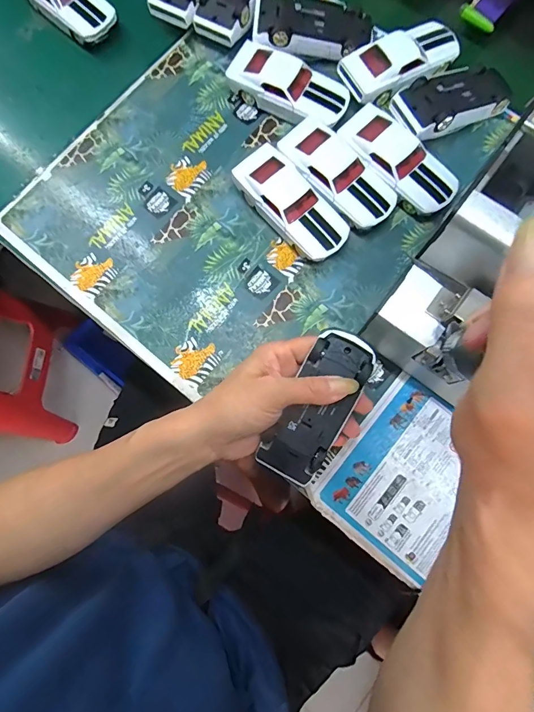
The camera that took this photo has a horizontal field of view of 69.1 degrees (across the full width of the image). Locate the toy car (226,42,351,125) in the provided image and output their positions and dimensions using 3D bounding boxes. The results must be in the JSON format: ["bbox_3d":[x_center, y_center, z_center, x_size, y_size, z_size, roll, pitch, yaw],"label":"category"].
[{"bbox_3d":[0.022,-0.283,0.412,0.130,0.037,0.057,28,80,6],"label":"toy car"}]

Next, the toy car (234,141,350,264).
[{"bbox_3d":[0.025,-0.150,0.388,0.053,0.036,0.125,-40,81,-8],"label":"toy car"}]

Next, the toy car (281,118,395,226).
[{"bbox_3d":[0.071,-0.179,0.393,0.052,0.037,0.126,-42,81,-8],"label":"toy car"}]

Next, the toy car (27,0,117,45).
[{"bbox_3d":[-0.229,-0.404,0.440,0.128,0.039,0.052,38,81,8],"label":"toy car"}]

